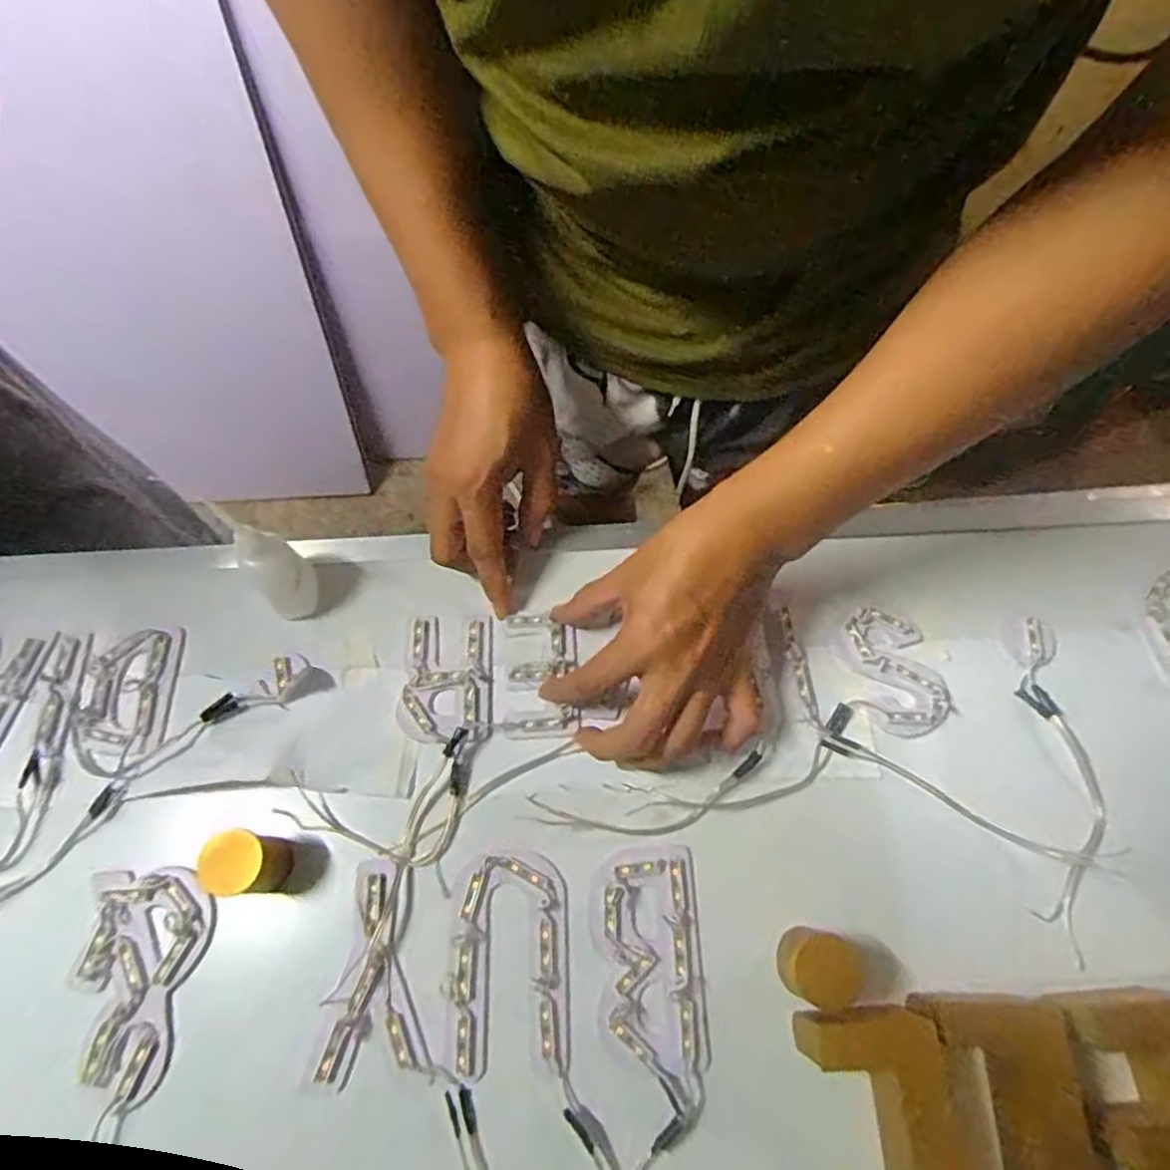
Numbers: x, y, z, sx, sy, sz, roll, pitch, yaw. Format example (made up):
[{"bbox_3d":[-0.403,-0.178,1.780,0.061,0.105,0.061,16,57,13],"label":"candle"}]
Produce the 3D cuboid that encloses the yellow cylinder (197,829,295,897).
[{"bbox_3d":[-0.183,0.151,0.375,0.029,0.045,0.030,13,68,7],"label":"yellow cylinder"}]

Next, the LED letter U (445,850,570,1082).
[{"bbox_3d":[-0.041,0.201,0.371,0.063,0.004,0.105,1,67,2],"label":"LED letter U"}]

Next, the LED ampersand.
[{"bbox_3d":[-0.243,0.214,0.371,0.066,0.009,0.109,1,67,2],"label":"LED ampersand"}]

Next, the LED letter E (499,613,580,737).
[{"bbox_3d":[-0.028,0.056,0.431,0.045,0.011,0.076,0,67,1],"label":"LED letter E"}]

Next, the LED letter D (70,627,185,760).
[{"bbox_3d":[-0.290,0.068,0.434,0.059,0.006,0.082,-5,67,-1],"label":"LED letter D"}]

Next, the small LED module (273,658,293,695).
[{"bbox_3d":[-0.192,0.058,0.438,0.010,0.006,0.025,-17,68,-6],"label":"small LED module"}]

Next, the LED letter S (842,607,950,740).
[{"bbox_3d":[0.195,0.053,0.430,0.047,0.007,0.082,-15,67,-5],"label":"LED letter S"}]

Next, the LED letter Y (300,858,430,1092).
[{"bbox_3d":[-0.114,0.205,0.369,0.056,0.006,0.105,-3,67,0],"label":"LED letter Y"}]

